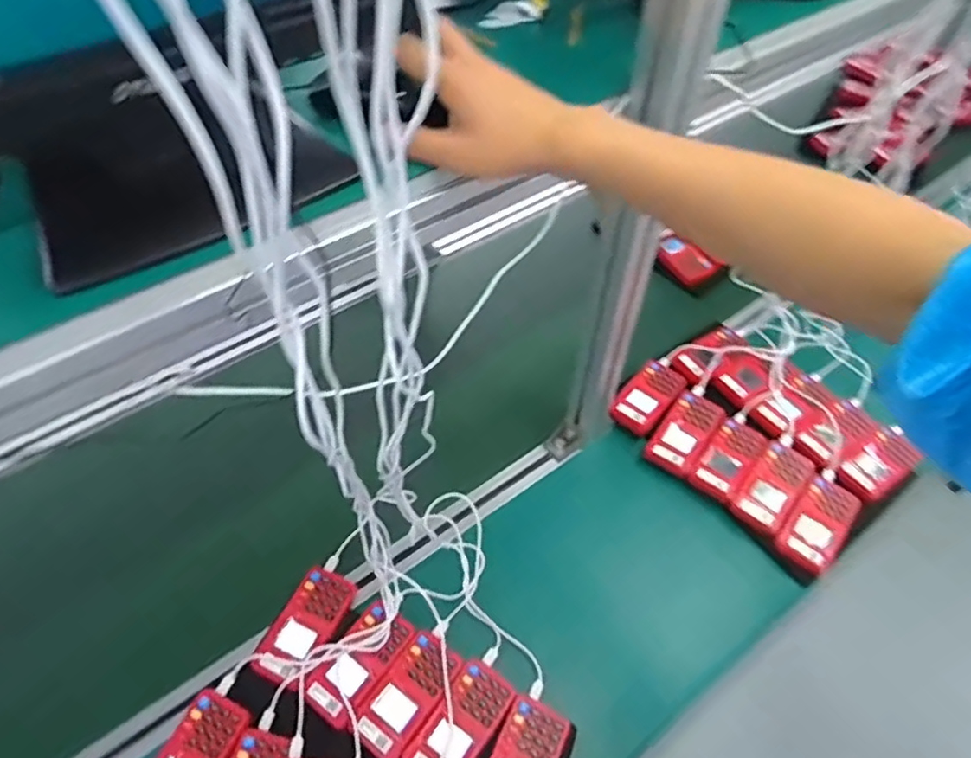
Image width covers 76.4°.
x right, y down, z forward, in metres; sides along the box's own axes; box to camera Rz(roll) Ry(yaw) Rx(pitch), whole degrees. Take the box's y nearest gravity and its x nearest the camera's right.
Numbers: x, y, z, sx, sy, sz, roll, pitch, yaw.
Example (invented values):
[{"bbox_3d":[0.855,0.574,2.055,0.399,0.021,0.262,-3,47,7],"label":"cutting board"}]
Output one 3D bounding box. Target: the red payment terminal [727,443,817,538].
[{"bbox_3d":[0.371,0.136,0.788,0.061,0.031,0.121,36,58,24],"label":"red payment terminal"}]

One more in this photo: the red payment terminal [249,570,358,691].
[{"bbox_3d":[-0.200,0.271,0.684,0.063,0.019,0.121,20,53,14],"label":"red payment terminal"}]

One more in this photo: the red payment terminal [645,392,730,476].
[{"bbox_3d":[0.275,0.075,0.849,0.065,0.029,0.122,31,56,21],"label":"red payment terminal"}]

